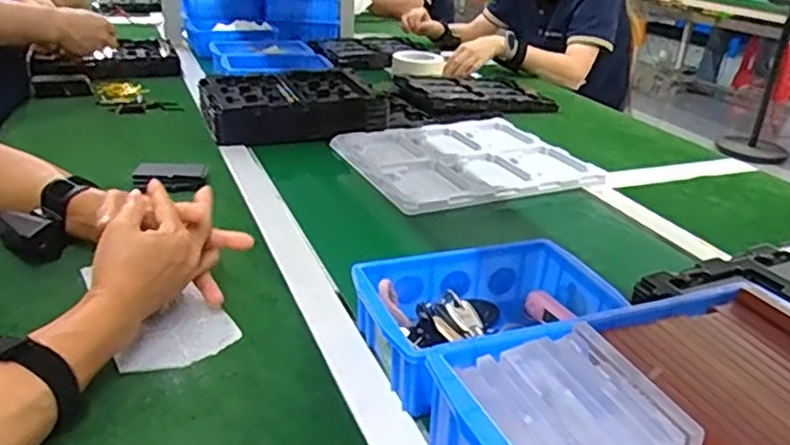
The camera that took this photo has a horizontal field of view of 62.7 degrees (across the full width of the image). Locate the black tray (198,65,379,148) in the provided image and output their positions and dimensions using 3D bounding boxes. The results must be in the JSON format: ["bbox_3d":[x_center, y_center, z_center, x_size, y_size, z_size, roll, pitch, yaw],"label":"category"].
[{"bbox_3d":[-0.175,-0.198,1.074,0.277,0.058,0.200,-5,27,-18],"label":"black tray"}]

